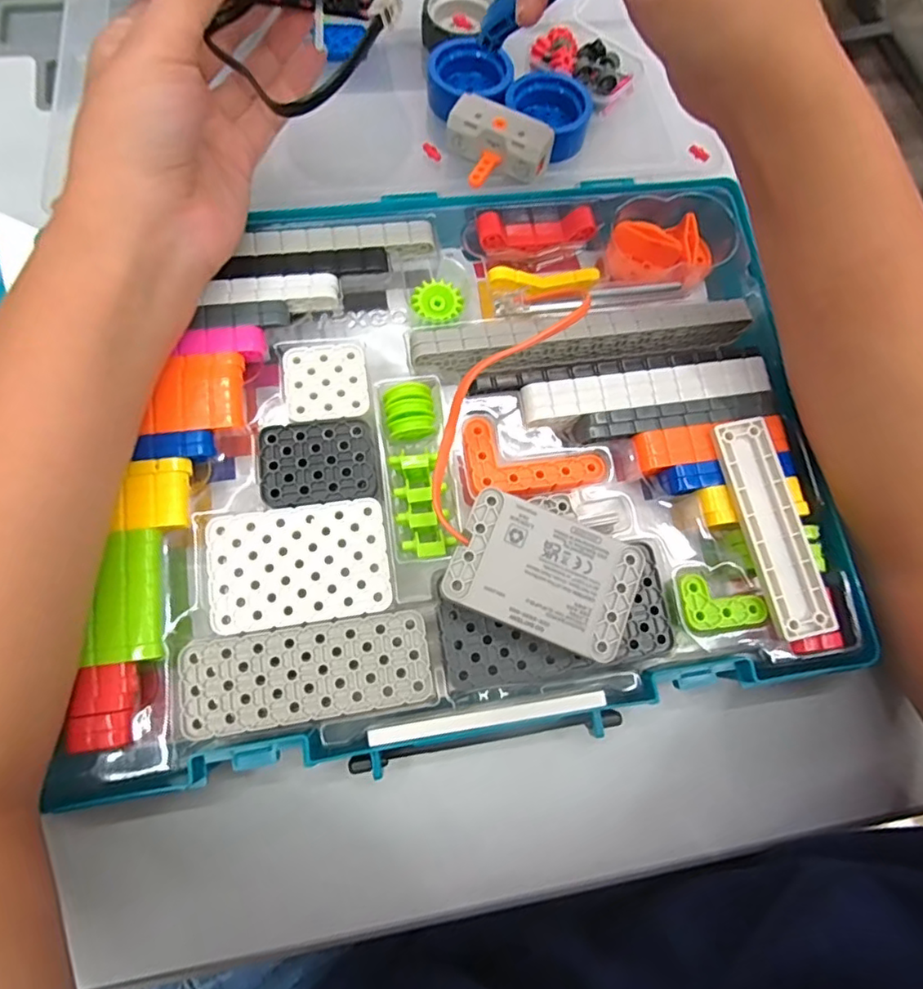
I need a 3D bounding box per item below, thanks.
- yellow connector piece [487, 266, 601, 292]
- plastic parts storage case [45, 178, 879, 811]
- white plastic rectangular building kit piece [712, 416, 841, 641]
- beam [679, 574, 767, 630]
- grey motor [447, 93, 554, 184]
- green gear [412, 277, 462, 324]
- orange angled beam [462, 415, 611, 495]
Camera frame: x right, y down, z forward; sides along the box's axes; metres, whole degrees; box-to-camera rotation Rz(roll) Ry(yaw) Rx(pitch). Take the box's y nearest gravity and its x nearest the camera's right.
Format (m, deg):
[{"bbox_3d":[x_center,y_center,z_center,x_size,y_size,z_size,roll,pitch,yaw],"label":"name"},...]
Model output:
[{"bbox_3d":[0.043,-0.112,0.296,0.057,0.012,0.009,-2,76,-5],"label":"yellow connector piece"},{"bbox_3d":[-0.003,-0.020,0.281,0.341,0.063,0.269,-9,76,-6],"label":"plastic parts storage case"},{"bbox_3d":[0.143,0.013,0.260,0.028,0.005,0.100,-9,76,-6],"label":"white plastic rectangular building kit piece"},{"bbox_3d":[0.118,0.048,0.257,0.036,0.004,0.024,-4,76,-5],"label":"beam"},{"bbox_3d":[0.021,-0.191,0.305,0.053,0.021,0.023,25,75,2],"label":"grey motor"},{"bbox_3d":[-0.012,-0.099,0.291,0.024,0.004,0.021,-20,88,-8],"label":"green gear"},{"bbox_3d":[0.034,-0.018,0.270,0.067,0.006,0.036,-1,76,-4],"label":"orange angled beam"}]

